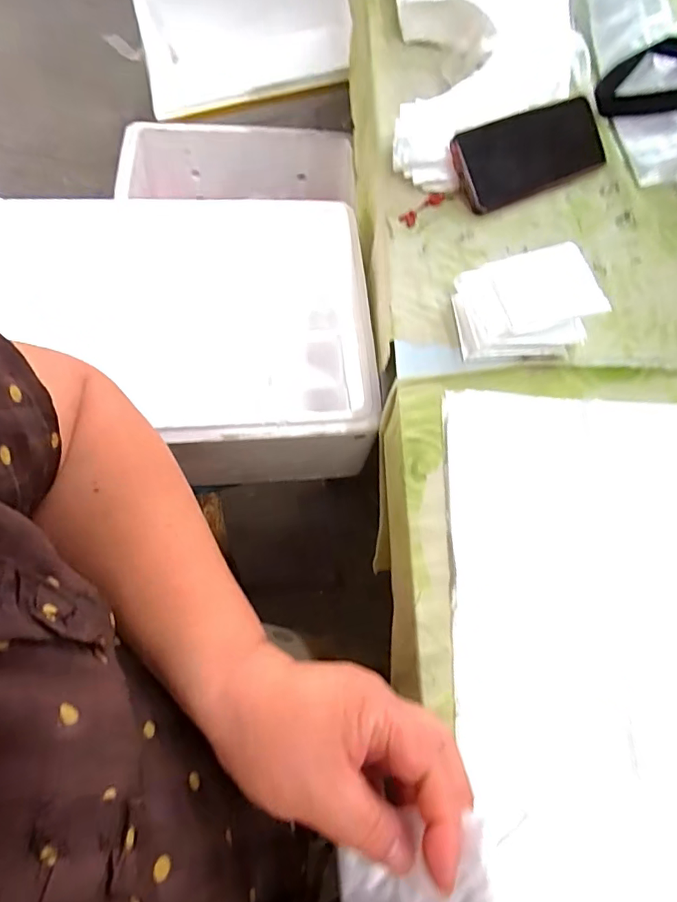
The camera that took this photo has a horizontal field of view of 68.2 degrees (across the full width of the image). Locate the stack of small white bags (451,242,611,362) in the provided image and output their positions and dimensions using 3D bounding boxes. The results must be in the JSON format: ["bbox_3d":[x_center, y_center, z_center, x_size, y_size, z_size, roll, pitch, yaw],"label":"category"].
[{"bbox_3d":[0.155,-0.119,0.413,0.104,0.045,0.082,-3,67,-3],"label":"stack of small white bags"}]

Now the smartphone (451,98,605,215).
[{"bbox_3d":[0.190,-0.291,0.491,0.159,0.007,0.071,-23,107,-11],"label":"smartphone"}]

